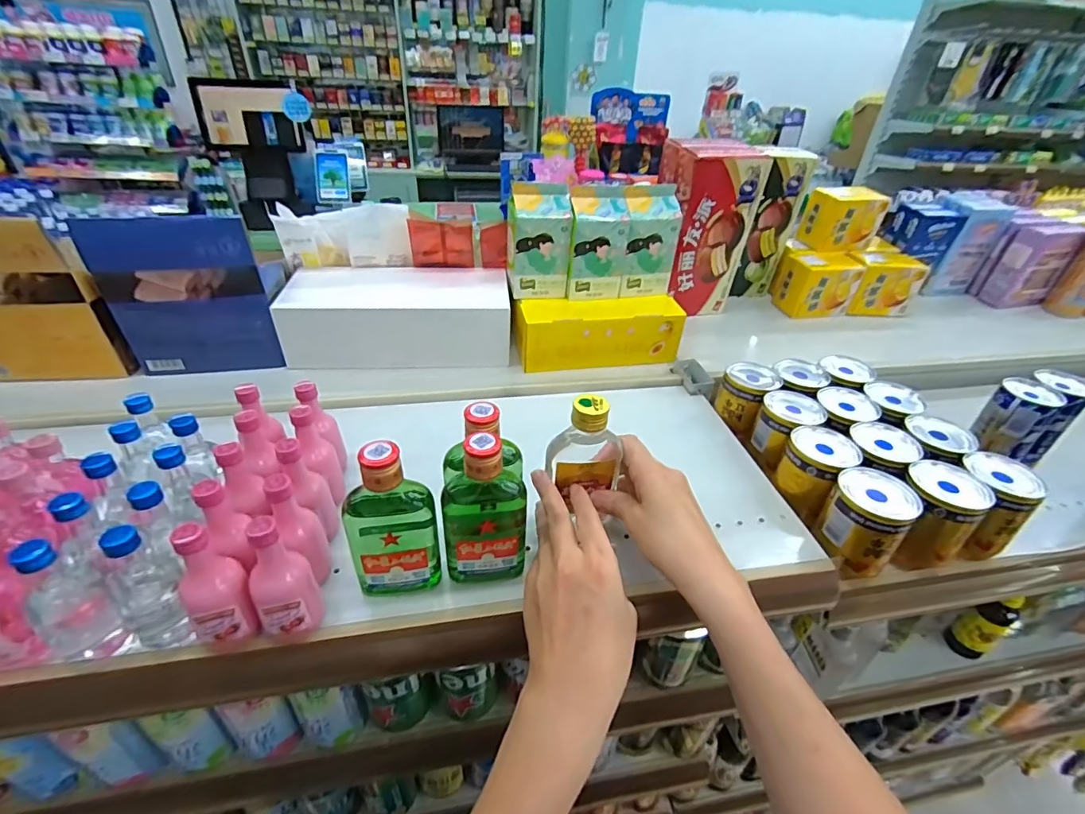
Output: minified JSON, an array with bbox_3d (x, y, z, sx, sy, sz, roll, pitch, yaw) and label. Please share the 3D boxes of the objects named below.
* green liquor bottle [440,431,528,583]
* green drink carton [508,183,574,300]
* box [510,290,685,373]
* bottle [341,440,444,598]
[{"bbox_3d":[-0.043,0.079,0.368,0.063,0.126,0.031,-2,37,-8],"label":"green liquor bottle"},{"bbox_3d":[-0.006,-0.216,0.646,0.080,0.128,0.059,-1,37,-7],"label":"green drink carton"},{"bbox_3d":[0.076,-0.102,0.670,0.221,0.074,0.064,-3,38,-9],"label":"box"},{"bbox_3d":[-0.110,0.087,0.361,0.063,0.139,0.035,-6,38,-13],"label":"bottle"}]

